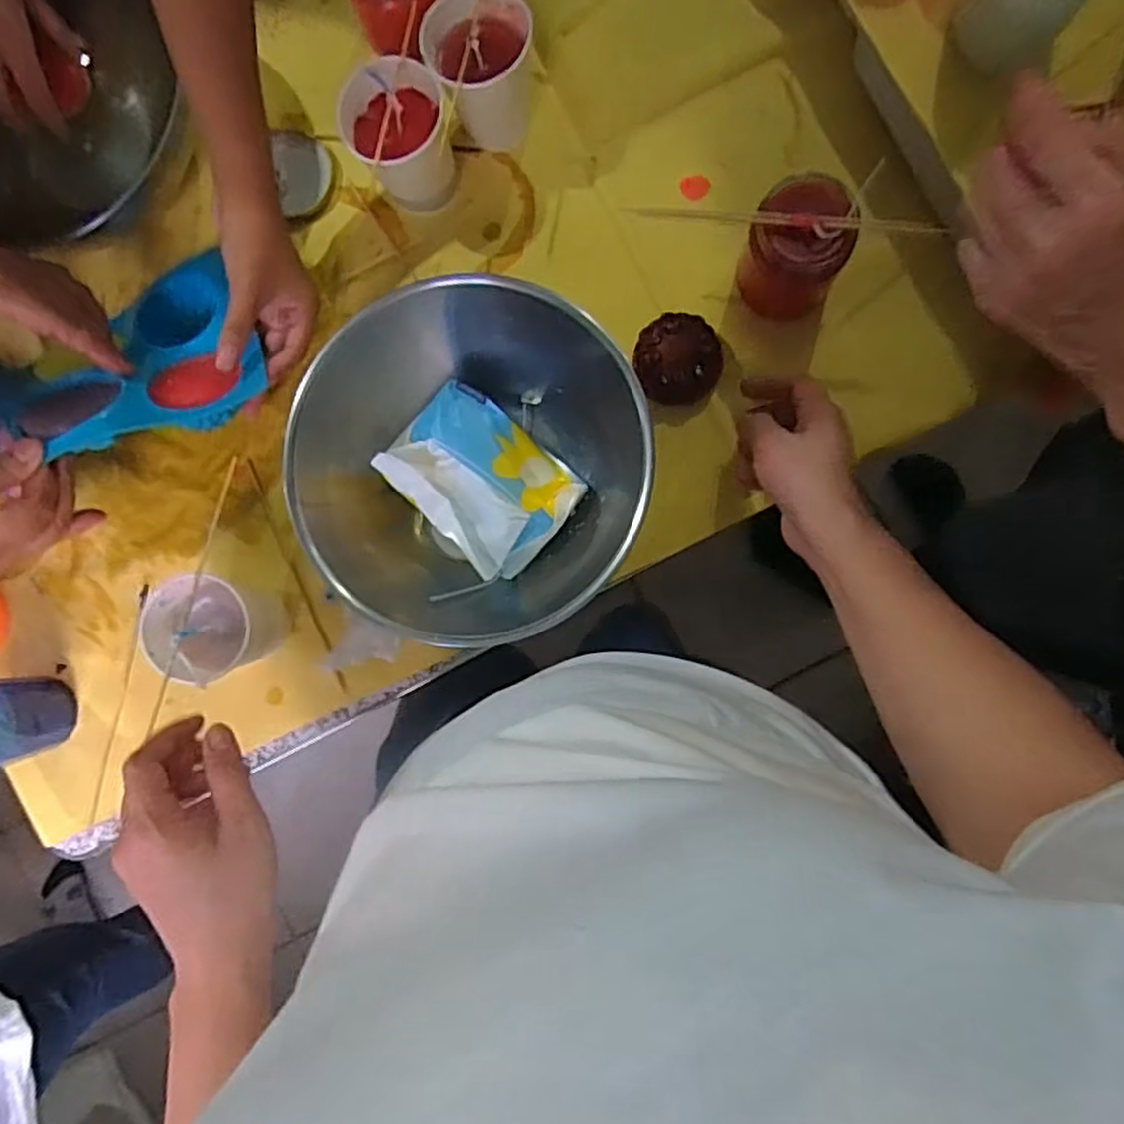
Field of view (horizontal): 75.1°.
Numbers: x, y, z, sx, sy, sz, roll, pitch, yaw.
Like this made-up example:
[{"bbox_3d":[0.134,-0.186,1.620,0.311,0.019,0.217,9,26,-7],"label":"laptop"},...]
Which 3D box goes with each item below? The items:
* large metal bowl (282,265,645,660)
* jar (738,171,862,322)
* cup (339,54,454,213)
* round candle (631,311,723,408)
[{"bbox_3d":[-0.052,-0.075,0.522,0.234,0.109,0.216,0,89,7],"label":"large metal bowl"},{"bbox_3d":[0.161,-0.211,0.503,0.067,0.089,0.065,0,89,7],"label":"jar"},{"bbox_3d":[-0.112,-0.310,0.543,0.071,0.096,0.076,0,89,7],"label":"cup"},{"bbox_3d":[0.088,-0.153,0.549,0.063,0.025,0.063,0,89,7],"label":"round candle"}]

